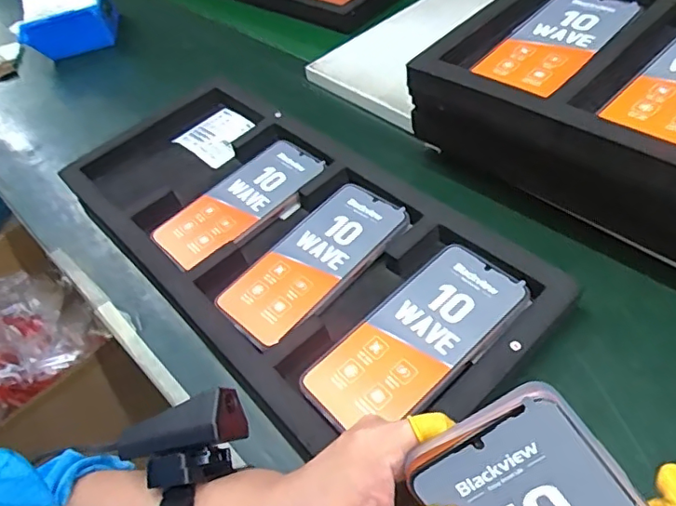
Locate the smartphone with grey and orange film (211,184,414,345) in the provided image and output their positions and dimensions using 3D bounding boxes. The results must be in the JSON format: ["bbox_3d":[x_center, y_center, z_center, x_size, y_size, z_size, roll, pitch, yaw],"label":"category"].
[{"bbox_3d":[-0.021,0.004,0.462,0.080,0.016,0.168,35,61,31],"label":"smartphone with grey and orange film"}]

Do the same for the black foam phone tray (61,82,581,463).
[{"bbox_3d":[-0.059,-0.022,0.493,0.222,0.042,0.478,-38,54,-21],"label":"black foam phone tray"}]

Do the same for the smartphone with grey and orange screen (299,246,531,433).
[{"bbox_3d":[0.059,0.063,0.395,0.168,0.005,0.084,-39,52,-16],"label":"smartphone with grey and orange screen"}]

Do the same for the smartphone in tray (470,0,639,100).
[{"bbox_3d":[0.189,-0.185,0.466,0.076,0.010,0.159,31,61,31],"label":"smartphone in tray"}]

